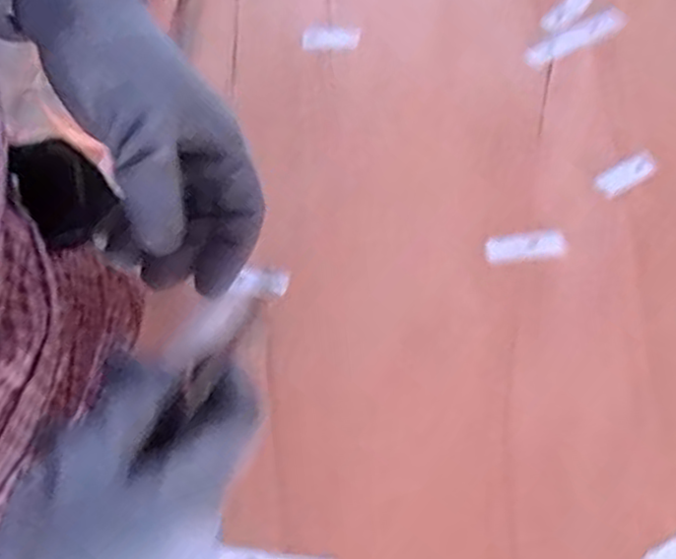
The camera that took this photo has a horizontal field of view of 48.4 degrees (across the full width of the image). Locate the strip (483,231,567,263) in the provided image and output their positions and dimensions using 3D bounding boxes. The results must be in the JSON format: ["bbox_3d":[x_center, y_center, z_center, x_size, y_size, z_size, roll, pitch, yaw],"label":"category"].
[{"bbox_3d":[0.106,-0.019,0.427,0.046,0.004,0.015,-6,69,-2],"label":"strip"}]

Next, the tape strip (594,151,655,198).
[{"bbox_3d":[0.169,-0.062,0.441,0.036,0.007,0.015,-28,72,-10],"label":"tape strip"}]

